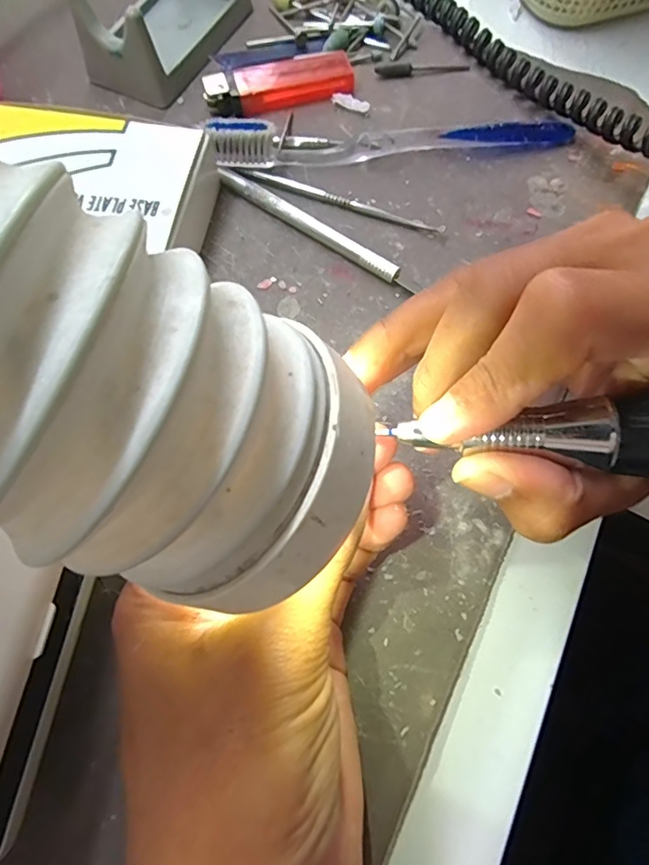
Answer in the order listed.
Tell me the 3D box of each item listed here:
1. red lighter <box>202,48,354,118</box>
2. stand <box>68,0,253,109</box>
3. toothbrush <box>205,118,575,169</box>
[{"bbox_3d":[-0.024,-0.187,0.269,0.078,0.010,0.024,-14,71,-4],"label":"red lighter"},{"bbox_3d":[-0.087,-0.231,0.274,0.058,0.041,0.096,22,72,8],"label":"stand"},{"bbox_3d":[0.036,-0.148,0.249,0.178,0.024,0.021,-9,70,-3],"label":"toothbrush"}]

